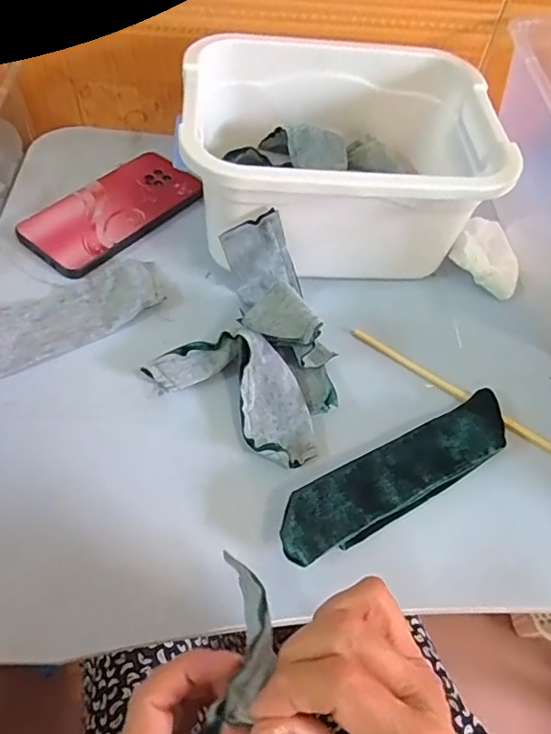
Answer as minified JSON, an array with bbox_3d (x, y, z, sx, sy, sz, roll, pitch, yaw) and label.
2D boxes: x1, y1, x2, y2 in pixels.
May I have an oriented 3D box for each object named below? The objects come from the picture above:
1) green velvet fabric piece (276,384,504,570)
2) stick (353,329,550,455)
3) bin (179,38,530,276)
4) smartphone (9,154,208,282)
[{"bbox_3d":[0.088,0.072,0.367,0.191,0.023,0.044,-25,63,-19],"label":"green velvet fabric piece"},{"bbox_3d":[0.163,0.031,0.426,0.231,0.009,0.010,33,61,16],"label":"stick"},{"bbox_3d":[0.051,-0.181,0.473,0.249,0.119,0.193,0,57,-4],"label":"bin"},{"bbox_3d":[-0.147,-0.145,0.496,0.081,0.015,0.164,36,62,18],"label":"smartphone"}]

